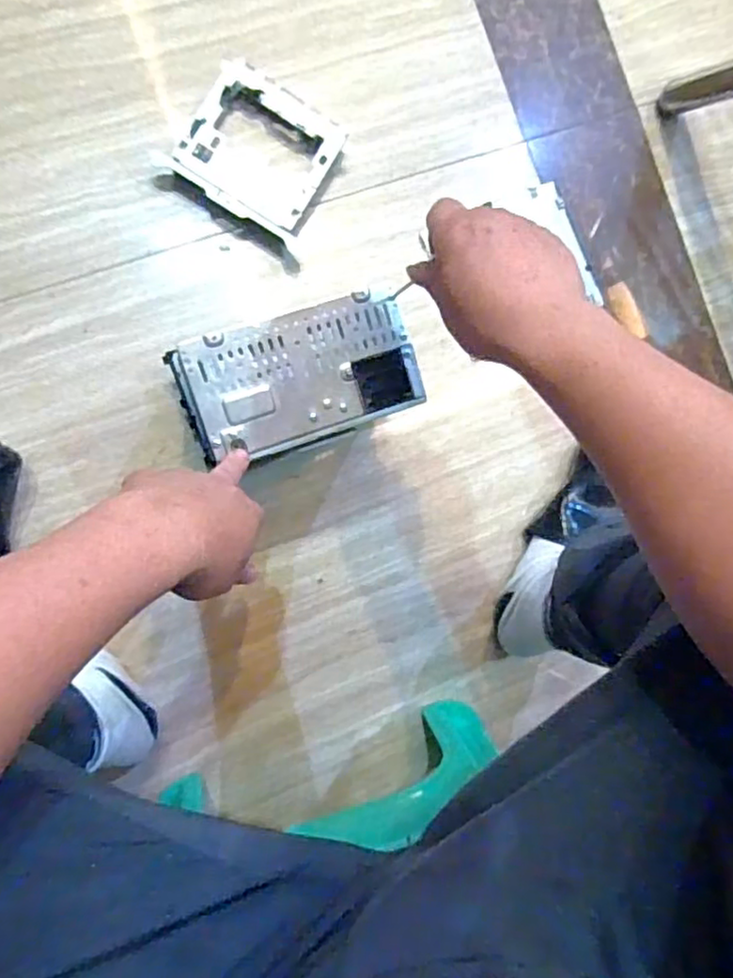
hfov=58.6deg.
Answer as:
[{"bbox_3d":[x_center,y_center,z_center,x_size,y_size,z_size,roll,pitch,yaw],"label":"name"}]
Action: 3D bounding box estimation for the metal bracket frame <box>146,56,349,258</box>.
[{"bbox_3d":[-0.113,-0.357,0.702,0.165,0.037,0.148,32,83,-6],"label":"metal bracket frame"}]

